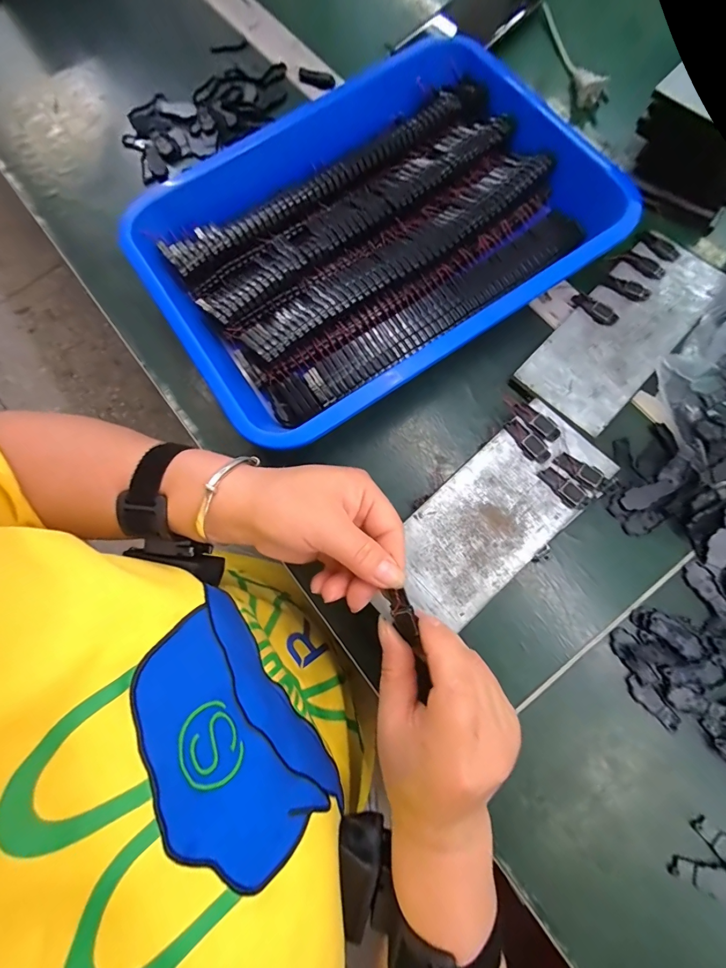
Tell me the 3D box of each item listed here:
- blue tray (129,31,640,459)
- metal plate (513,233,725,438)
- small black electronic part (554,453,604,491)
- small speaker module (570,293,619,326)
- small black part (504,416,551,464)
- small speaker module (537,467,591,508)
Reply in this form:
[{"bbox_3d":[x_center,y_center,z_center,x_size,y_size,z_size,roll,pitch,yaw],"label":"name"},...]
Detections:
[{"bbox_3d":[0.014,-0.215,0.334,0.378,0.043,0.270,-35,78,-5],"label":"blue tray"},{"bbox_3d":[0.217,-0.129,0.325,0.079,0.010,0.192,43,83,11],"label":"metal plate"},{"bbox_3d":[0.157,-0.011,0.283,0.033,0.004,0.015,37,82,11],"label":"small black electronic part"},{"bbox_3d":[0.192,-0.145,0.325,0.039,0.004,0.015,42,83,11],"label":"small speaker module"},{"bbox_3d":[0.123,-0.032,0.293,0.015,0.004,0.039,-36,78,-5],"label":"small black part"},{"bbox_3d":[0.145,0.002,0.283,0.015,0.004,0.036,-39,72,-5],"label":"small speaker module"}]

